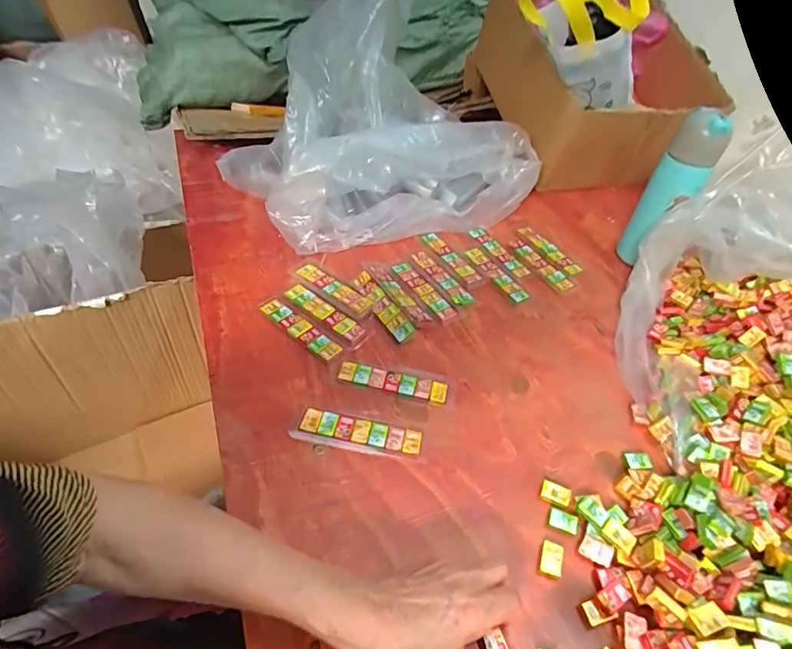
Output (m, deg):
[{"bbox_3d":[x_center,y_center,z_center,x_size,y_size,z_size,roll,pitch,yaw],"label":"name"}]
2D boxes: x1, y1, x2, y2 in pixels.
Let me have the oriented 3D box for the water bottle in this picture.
[{"bbox_3d":[0.369,-0.170,0.629,0.062,0.217,0.061,31,51,22],"label":"water bottle"}]

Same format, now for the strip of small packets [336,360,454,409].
[{"bbox_3d":[0.000,0.062,0.501,0.125,0.009,0.039,11,46,4],"label":"strip of small packets"}]

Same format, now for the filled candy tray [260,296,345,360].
[{"bbox_3d":[-0.114,0.003,0.542,0.120,0.005,0.027,34,52,24],"label":"filled candy tray"}]

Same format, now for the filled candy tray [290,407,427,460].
[{"bbox_3d":[-0.039,0.105,0.456,0.128,0.009,0.037,9,46,2],"label":"filled candy tray"}]

